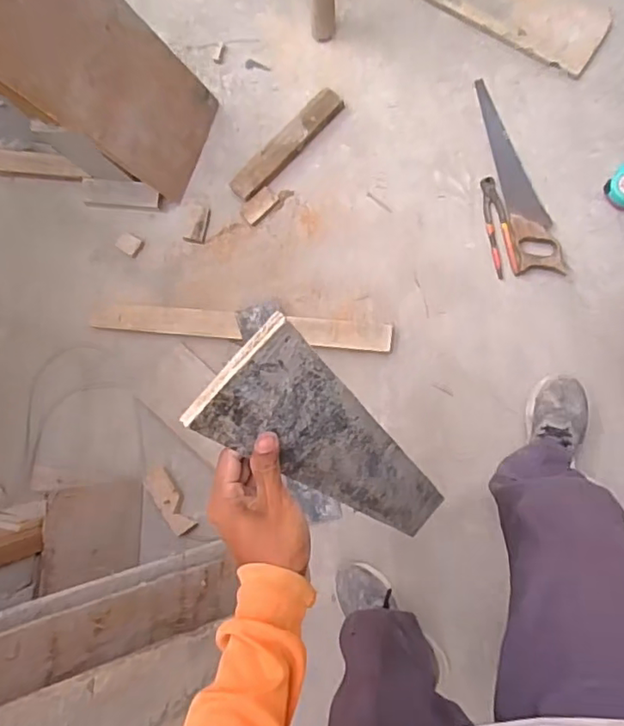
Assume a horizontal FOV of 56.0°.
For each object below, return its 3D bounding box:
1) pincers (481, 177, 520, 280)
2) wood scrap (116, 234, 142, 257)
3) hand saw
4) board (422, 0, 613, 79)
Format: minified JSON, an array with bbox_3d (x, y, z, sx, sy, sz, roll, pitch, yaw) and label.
[{"bbox_3d":[0.395,-0.292,1.254,0.047,0.013,0.224,-12,83,7],"label":"pincers"},{"bbox_3d":[-0.431,-0.280,1.381,0.048,0.010,0.045,31,89,9],"label":"wood scrap"},{"bbox_3d":[0.448,-0.405,1.264,0.090,0.023,0.447,-11,83,7],"label":"hand saw"},{"bbox_3d":[0.433,-0.809,1.314,0.452,0.022,0.170,32,90,10],"label":"board"}]

